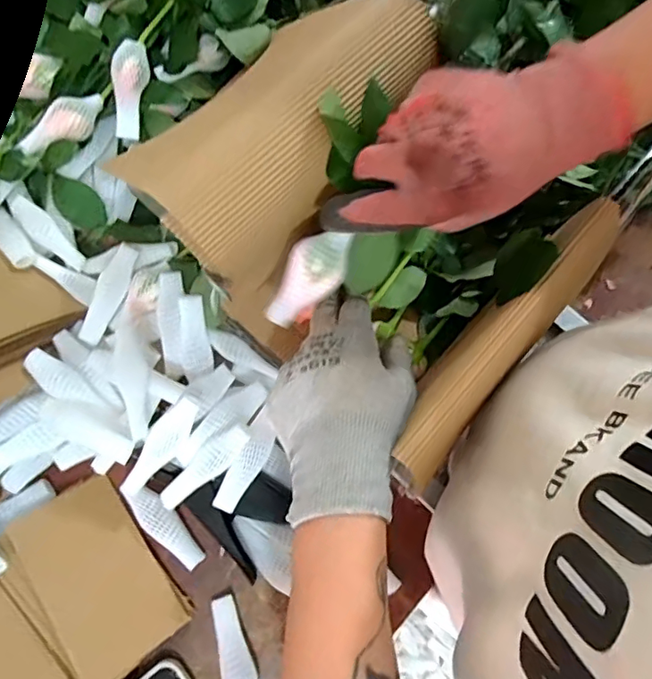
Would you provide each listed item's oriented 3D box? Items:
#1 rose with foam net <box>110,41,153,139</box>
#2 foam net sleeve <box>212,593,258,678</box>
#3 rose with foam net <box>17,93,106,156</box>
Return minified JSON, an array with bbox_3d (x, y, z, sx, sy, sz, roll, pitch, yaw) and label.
[{"bbox_3d":[-0.174,-0.221,0.464,0.026,0.024,0.080,11,103,1],"label":"rose with foam net"},{"bbox_3d":[-0.069,0.245,0.404,0.024,0.016,0.083,-13,77,-4],"label":"foam net sleeve"},{"bbox_3d":[-0.233,-0.190,0.464,0.029,0.025,0.081,41,79,8],"label":"rose with foam net"}]

